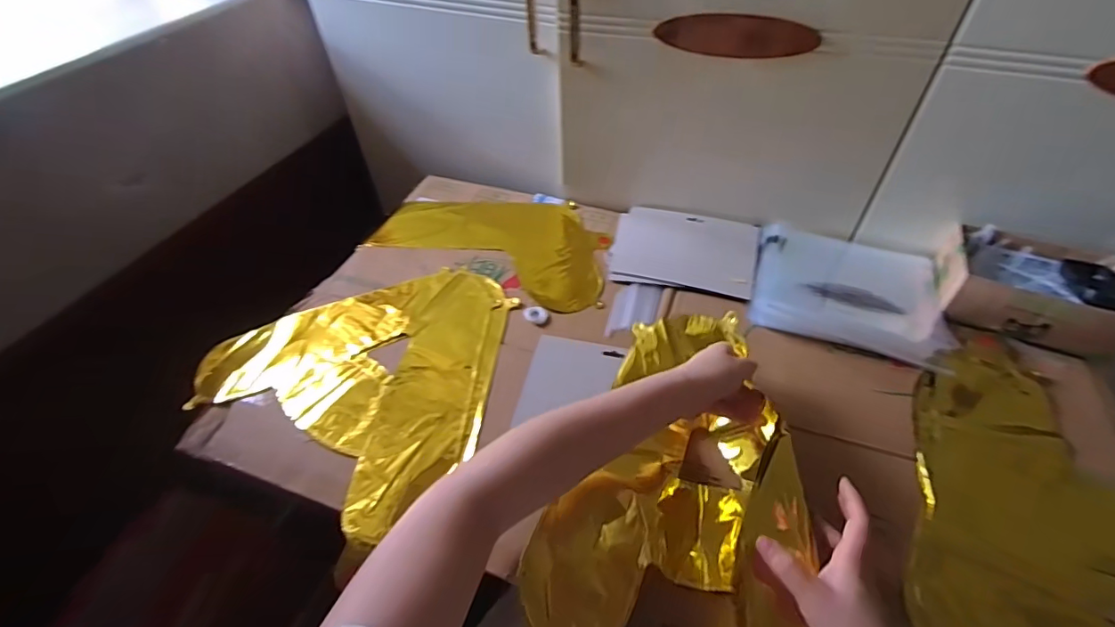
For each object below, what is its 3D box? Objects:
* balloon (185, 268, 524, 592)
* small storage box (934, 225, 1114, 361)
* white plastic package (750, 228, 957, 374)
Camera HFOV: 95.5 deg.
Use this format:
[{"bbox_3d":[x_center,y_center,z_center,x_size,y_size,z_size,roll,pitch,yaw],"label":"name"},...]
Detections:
[{"bbox_3d":[-0.220,0.060,0.644,0.355,0.029,0.343,32,55,28],"label":"balloon"},{"bbox_3d":[0.597,-0.034,0.643,0.187,0.070,0.138,18,50,18],"label":"small storage box"},{"bbox_3d":[0.395,-0.044,0.687,0.233,0.021,0.238,14,49,15],"label":"white plastic package"}]

